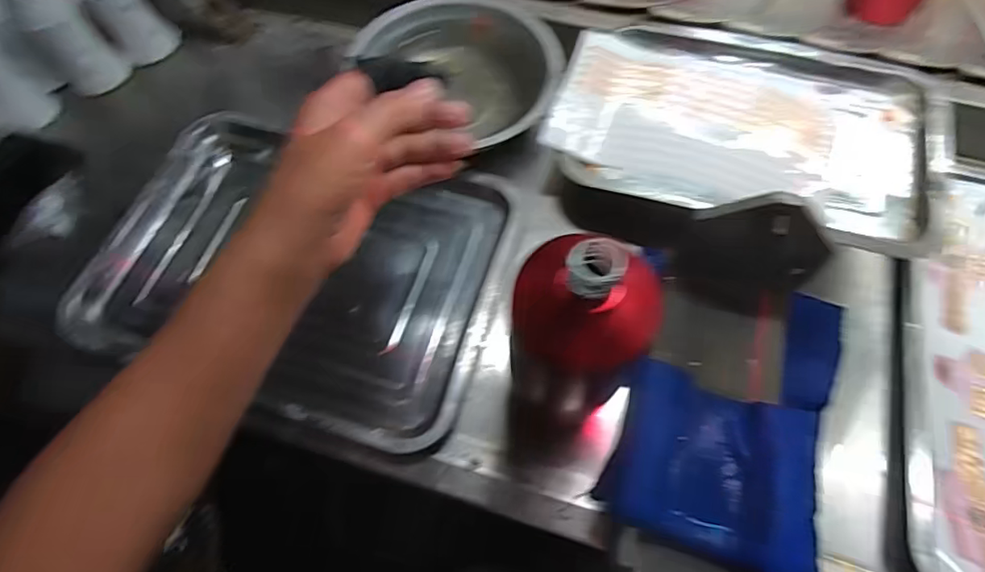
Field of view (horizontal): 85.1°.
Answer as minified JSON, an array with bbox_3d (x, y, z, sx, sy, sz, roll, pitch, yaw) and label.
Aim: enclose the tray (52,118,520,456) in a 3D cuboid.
[{"bbox_3d":[-0.165,-0.017,0.477,0.355,0.046,0.262,17,71,8],"label":"tray"}]

